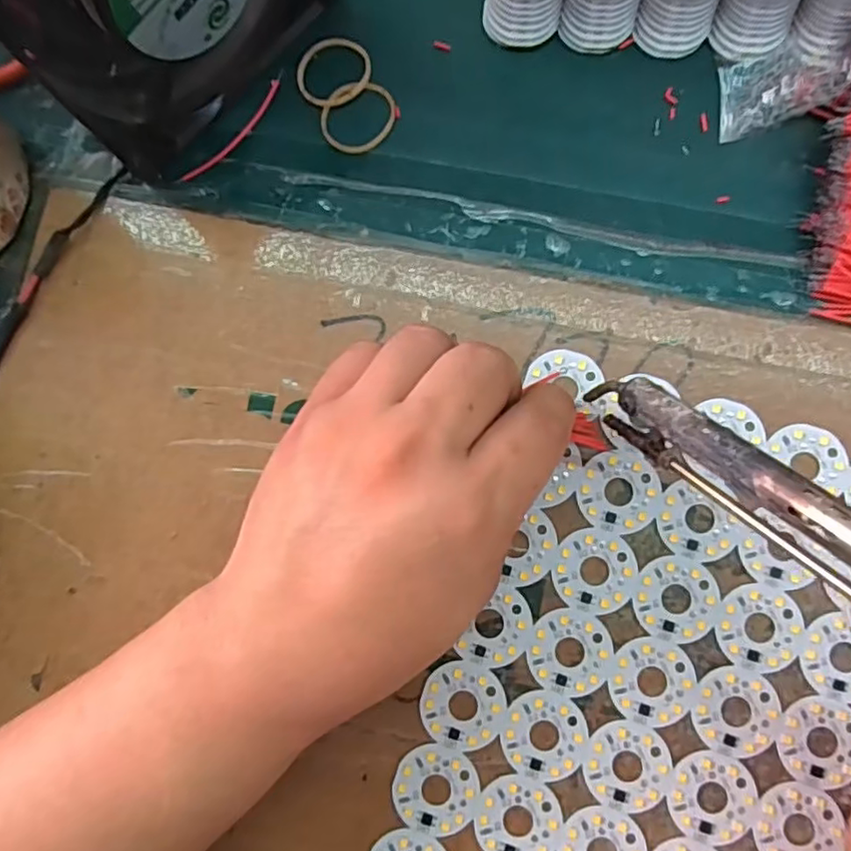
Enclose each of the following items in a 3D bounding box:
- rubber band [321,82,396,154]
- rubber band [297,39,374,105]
[{"bbox_3d":[-0.028,-0.129,0.261,0.031,0.004,0.030,-5,83,2],"label":"rubber band"},{"bbox_3d":[-0.039,-0.150,0.264,0.031,0.004,0.031,0,83,3],"label":"rubber band"}]

